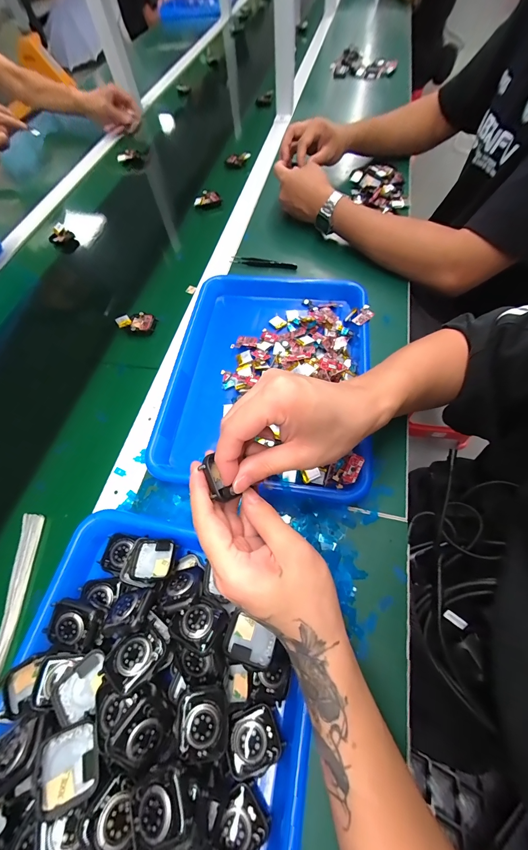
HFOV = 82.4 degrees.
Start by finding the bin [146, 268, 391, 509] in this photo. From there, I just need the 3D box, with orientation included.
[{"bbox_3d":[0.010,-0.073,0.407,0.256,0.048,0.326,5,64,6],"label":"bin"}]

